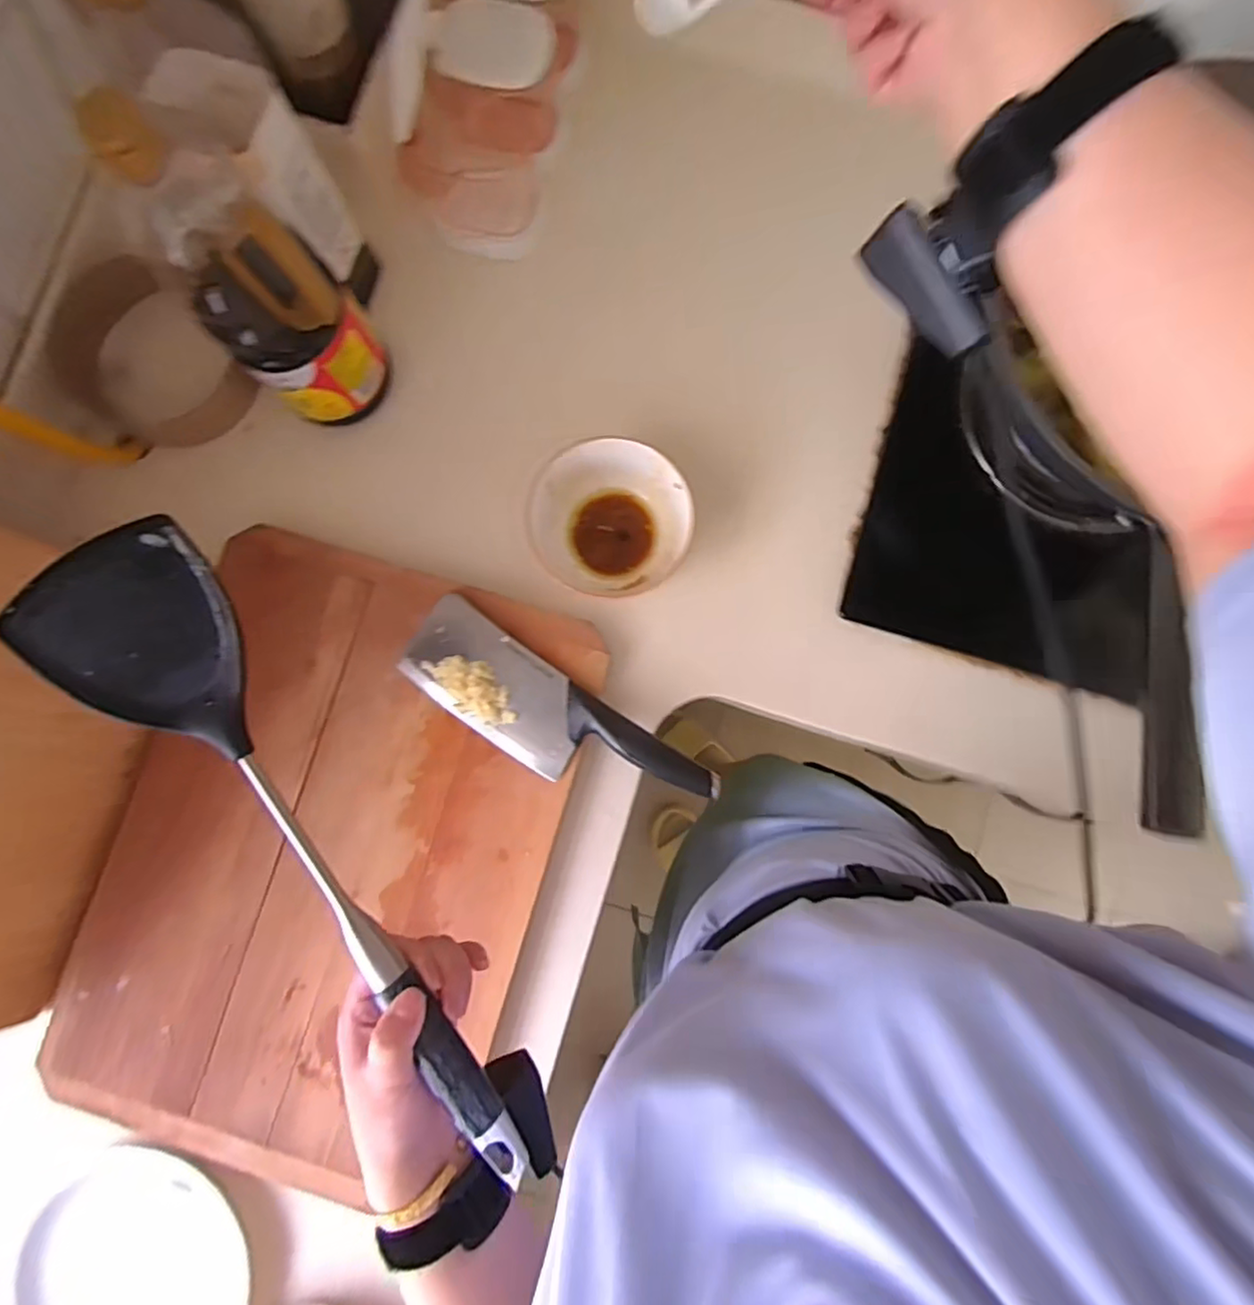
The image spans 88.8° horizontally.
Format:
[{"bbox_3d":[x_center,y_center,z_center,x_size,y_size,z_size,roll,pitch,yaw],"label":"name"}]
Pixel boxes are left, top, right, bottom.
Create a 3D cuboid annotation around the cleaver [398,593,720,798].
[{"bbox_3d":[-0.061,0.056,0.512,0.260,0.022,0.080,35,86,4],"label":"cleaver"}]

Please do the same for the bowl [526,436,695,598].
[{"bbox_3d":[-0.012,-0.105,0.534,0.126,0.081,0.115,0,85,1],"label":"bowl"}]

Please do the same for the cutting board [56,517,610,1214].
[{"bbox_3d":[-0.235,0.158,0.514,0.338,0.022,0.464,18,86,2],"label":"cutting board"}]

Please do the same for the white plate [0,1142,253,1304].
[{"bbox_3d":[-0.379,0.485,0.493,0.174,0.035,0.173,0,85,1],"label":"white plate"}]

